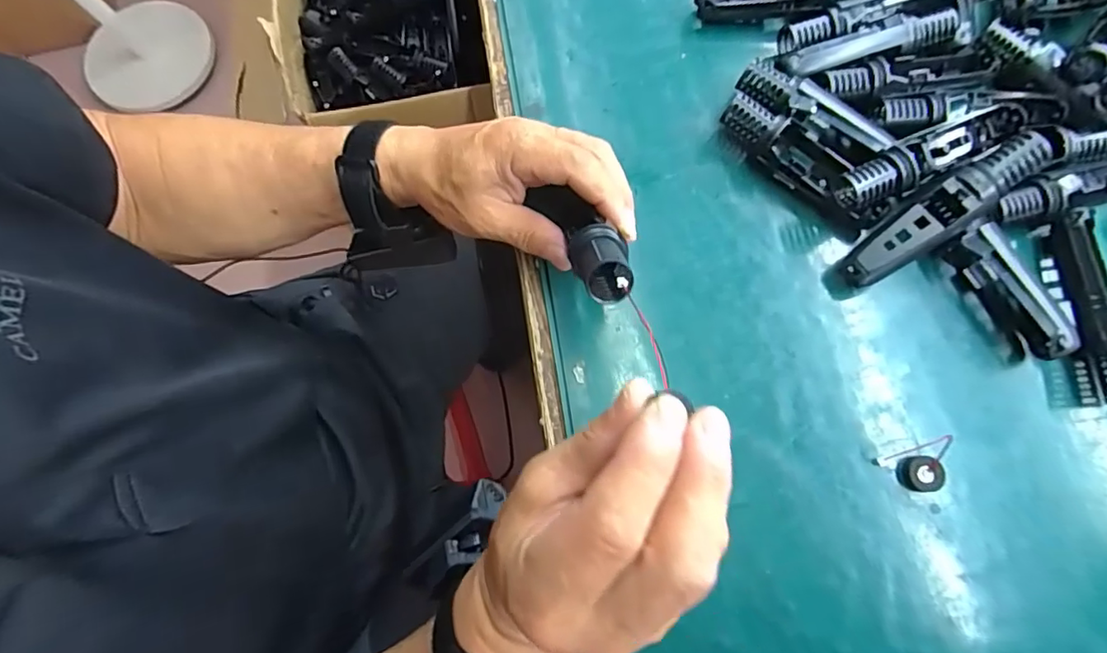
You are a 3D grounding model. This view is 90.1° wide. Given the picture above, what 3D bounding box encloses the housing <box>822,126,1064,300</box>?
[{"bbox_3d":[0.231,-0.066,0.335,0.141,0.019,0.030,-39,77,19],"label":"housing"}]

